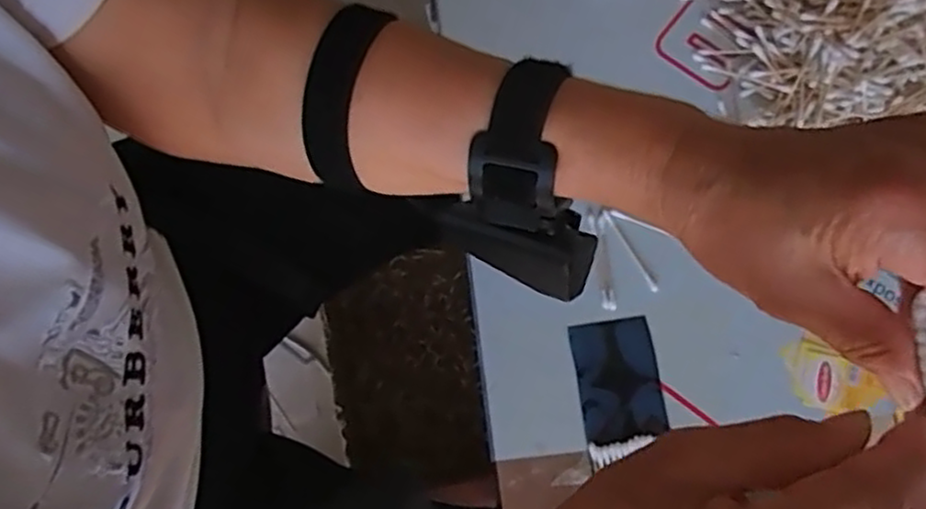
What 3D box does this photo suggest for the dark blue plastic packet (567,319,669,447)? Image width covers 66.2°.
[{"bbox_3d":[0.112,0.090,0.512,0.057,0.007,0.084,-8,66,-2],"label":"dark blue plastic packet"}]

